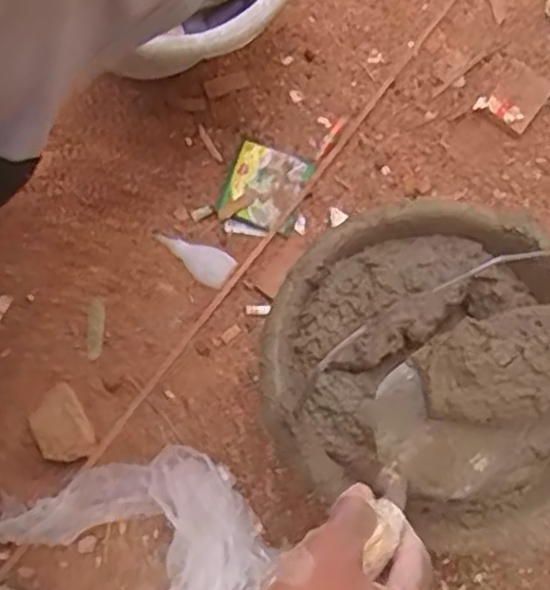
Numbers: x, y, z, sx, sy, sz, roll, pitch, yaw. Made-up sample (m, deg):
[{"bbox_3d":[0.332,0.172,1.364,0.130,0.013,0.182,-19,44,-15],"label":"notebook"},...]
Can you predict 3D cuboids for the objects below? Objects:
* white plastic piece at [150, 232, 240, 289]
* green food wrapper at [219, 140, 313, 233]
[{"bbox_3d":[-0.079,-0.038,0.733,0.081,0.004,0.036,33,76,2],"label":"white plastic piece"},{"bbox_3d":[-0.010,-0.105,0.747,0.071,0.018,0.079,25,76,0],"label":"green food wrapper"}]

